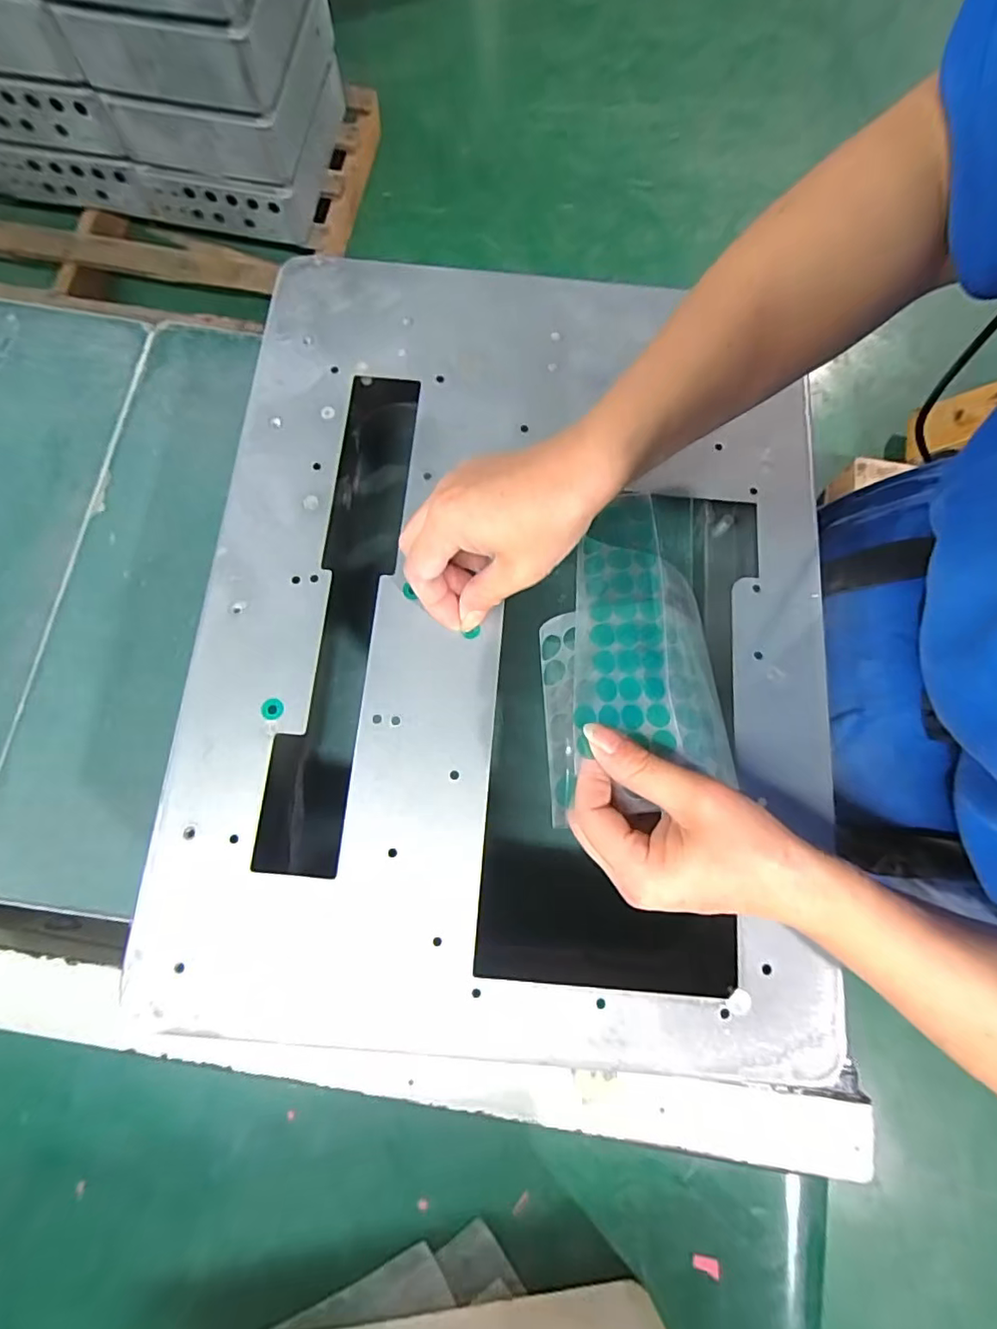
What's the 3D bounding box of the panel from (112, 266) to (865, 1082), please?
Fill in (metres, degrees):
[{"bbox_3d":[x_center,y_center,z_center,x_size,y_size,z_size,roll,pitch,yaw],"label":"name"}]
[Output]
[{"bbox_3d":[0.007,-0.034,0.314,0.351,0.007,0.449,4,77,0],"label":"panel"}]

